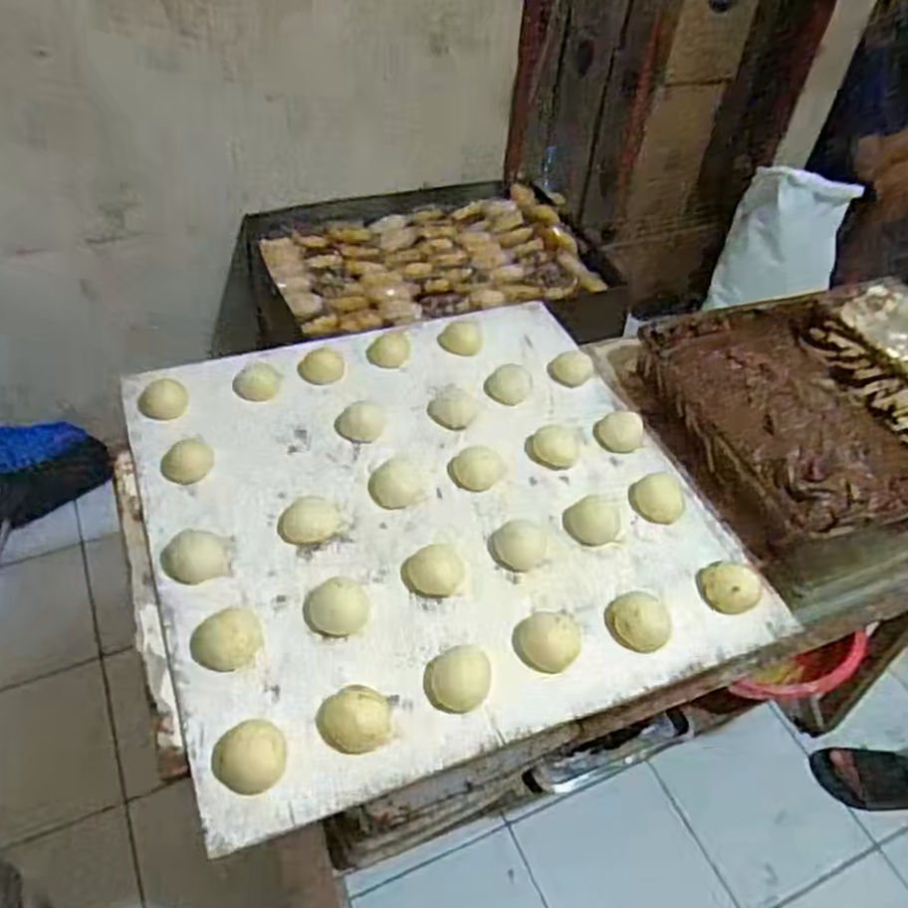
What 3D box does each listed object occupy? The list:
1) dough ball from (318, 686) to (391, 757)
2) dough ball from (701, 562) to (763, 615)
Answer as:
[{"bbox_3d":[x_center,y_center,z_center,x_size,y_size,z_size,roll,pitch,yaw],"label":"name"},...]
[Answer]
[{"bbox_3d":[-0.081,0.220,0.638,0.059,0.025,0.048,-10,49,-15],"label":"dough ball"},{"bbox_3d":[0.273,0.131,0.759,0.055,0.024,0.045,34,53,23],"label":"dough ball"}]

